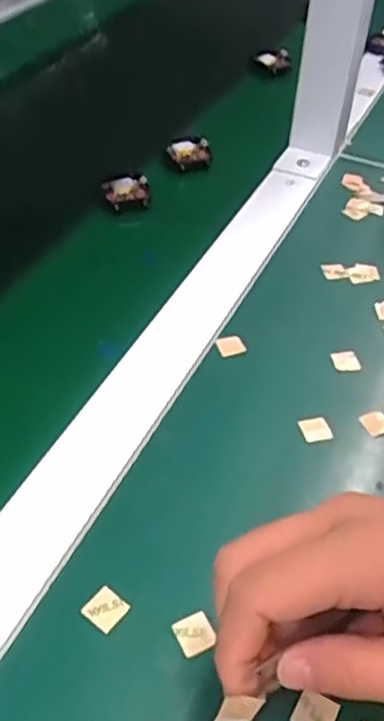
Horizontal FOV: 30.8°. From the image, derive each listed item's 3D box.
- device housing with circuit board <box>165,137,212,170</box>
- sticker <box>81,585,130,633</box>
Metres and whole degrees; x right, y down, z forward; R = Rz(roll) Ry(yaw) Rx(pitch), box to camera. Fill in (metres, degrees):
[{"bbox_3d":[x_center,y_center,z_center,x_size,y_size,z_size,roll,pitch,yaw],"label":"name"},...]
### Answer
[{"bbox_3d":[-0.002,-0.177,0.595,0.035,0.009,0.040,-17,56,0],"label":"device housing with circuit board"},{"bbox_3d":[-0.037,0.106,0.299,0.015,0.004,0.016,31,49,25],"label":"sticker"}]

